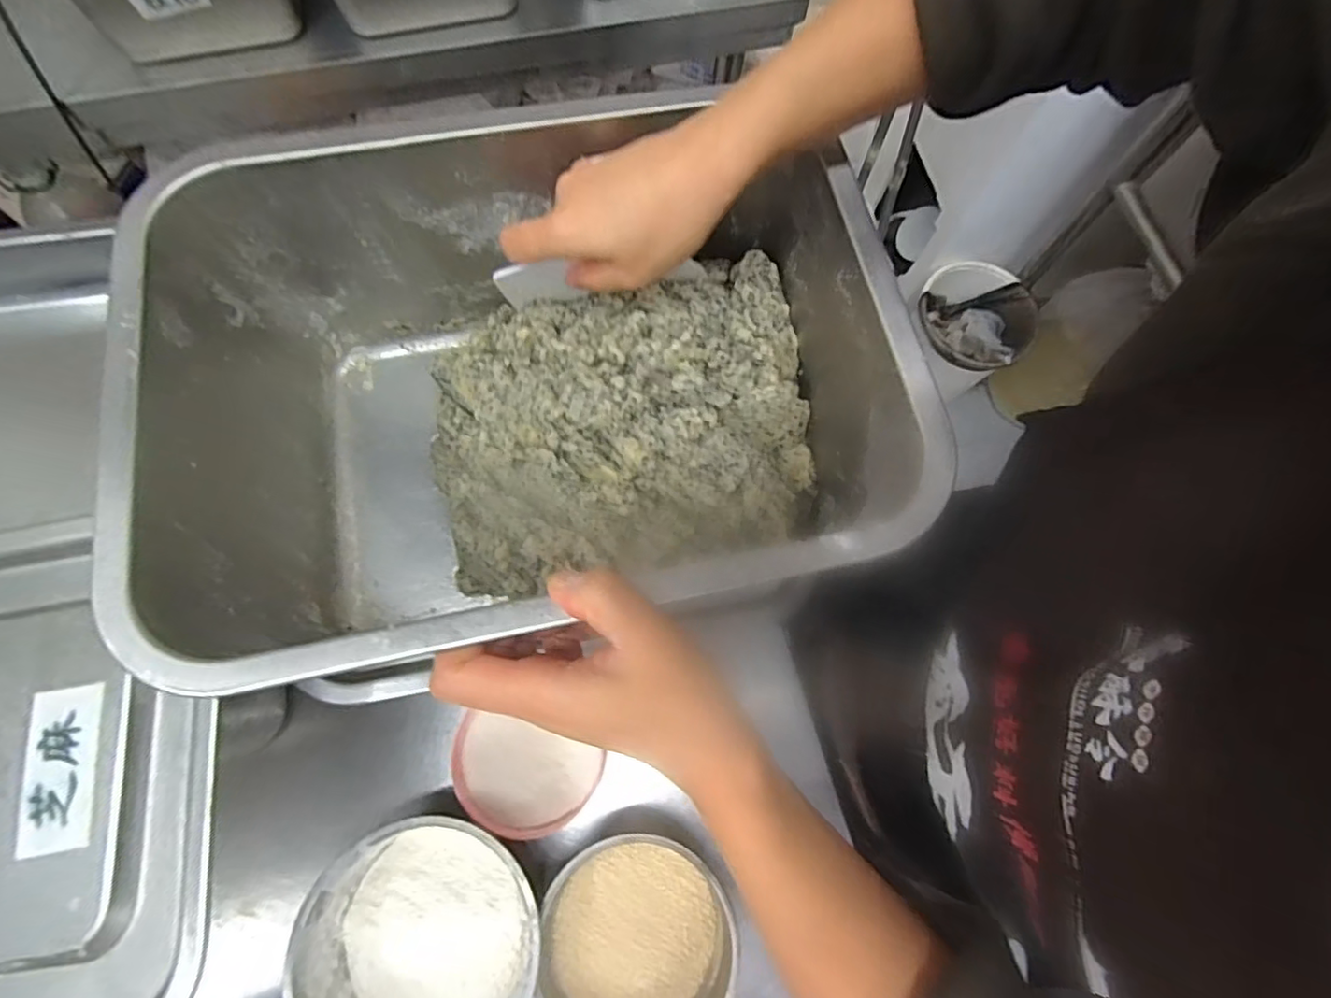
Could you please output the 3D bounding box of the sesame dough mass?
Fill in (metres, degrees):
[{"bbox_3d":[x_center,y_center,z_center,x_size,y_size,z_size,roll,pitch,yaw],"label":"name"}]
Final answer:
[{"bbox_3d":[-0.030,-0.046,0.371,0.229,0.087,0.178,-8,73,-5],"label":"sesame dough mass"}]

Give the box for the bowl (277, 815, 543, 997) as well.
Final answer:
[{"bbox_3d":[-0.164,0.304,0.419,0.152,0.086,0.151,1,73,-2],"label":"bowl"}]

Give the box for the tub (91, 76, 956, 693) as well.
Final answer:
[{"bbox_3d":[-0.066,-0.051,0.339,0.347,0.155,0.251,-9,73,-5],"label":"tub"}]

